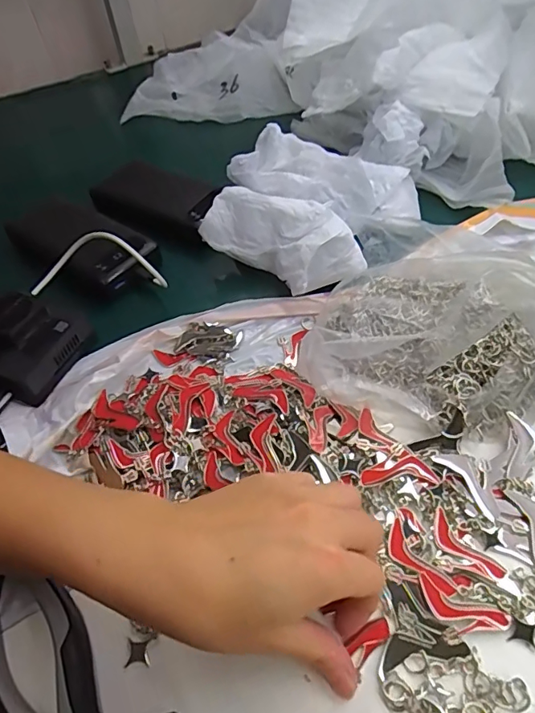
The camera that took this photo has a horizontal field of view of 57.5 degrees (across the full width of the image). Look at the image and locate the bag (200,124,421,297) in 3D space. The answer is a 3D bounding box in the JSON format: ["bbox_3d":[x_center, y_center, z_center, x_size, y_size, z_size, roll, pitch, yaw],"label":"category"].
[{"bbox_3d":[0.033,-0.133,0.446,0.178,0.058,0.163,30,60,26],"label":"bag"}]

